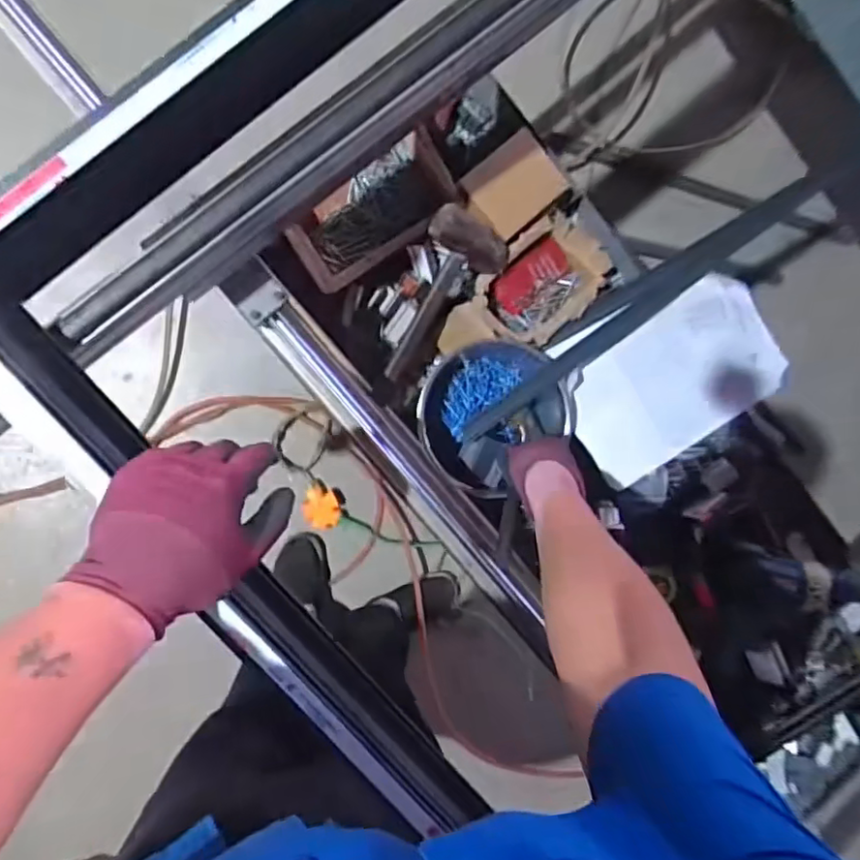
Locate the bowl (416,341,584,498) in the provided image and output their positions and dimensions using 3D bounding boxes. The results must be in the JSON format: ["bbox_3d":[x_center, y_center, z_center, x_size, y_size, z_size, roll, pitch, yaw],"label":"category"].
[{"bbox_3d":[0.087,-0.029,0.881,0.216,0.089,0.198,0,91,-8],"label":"bowl"}]

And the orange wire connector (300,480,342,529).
[{"bbox_3d":[-0.250,0.179,1.427,0.091,0.045,0.097,0,94,-7],"label":"orange wire connector"}]

